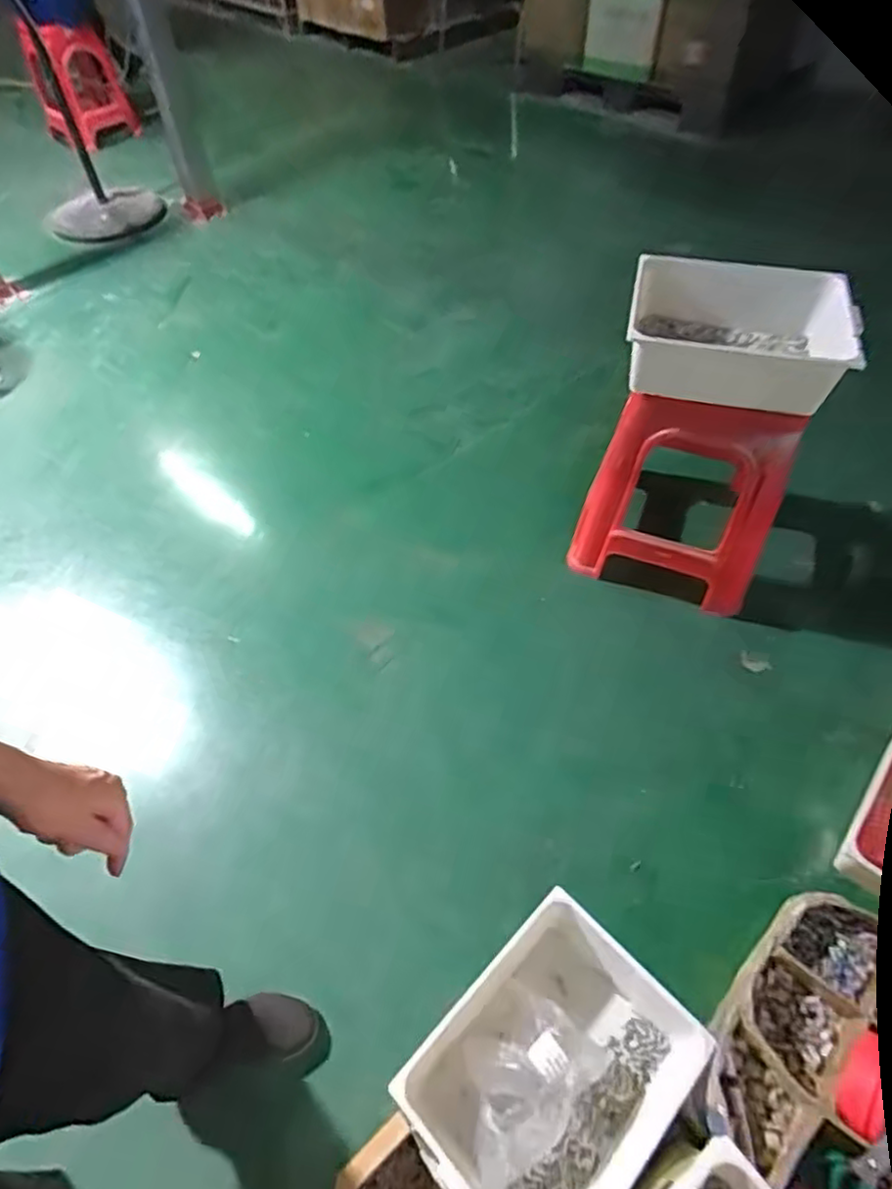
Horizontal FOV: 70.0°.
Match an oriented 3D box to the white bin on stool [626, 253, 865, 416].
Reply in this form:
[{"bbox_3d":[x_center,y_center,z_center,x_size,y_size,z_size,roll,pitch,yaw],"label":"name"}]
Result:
[{"bbox_3d":[0.533,-0.466,1.172,0.390,0.141,0.304,13,55,12],"label":"white bin on stool"}]

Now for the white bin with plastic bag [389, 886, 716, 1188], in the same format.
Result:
[{"bbox_3d":[0.155,0.687,0.914,0.372,0.146,0.311,-38,60,-23],"label":"white bin with plastic bag"}]

